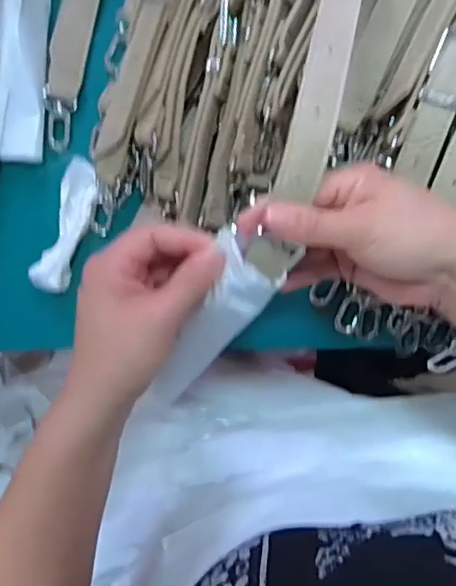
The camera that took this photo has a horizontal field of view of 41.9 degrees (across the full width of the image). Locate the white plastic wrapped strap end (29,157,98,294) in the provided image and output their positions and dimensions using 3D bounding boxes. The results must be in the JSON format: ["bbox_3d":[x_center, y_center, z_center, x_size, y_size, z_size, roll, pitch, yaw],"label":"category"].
[{"bbox_3d":[-0.118,-0.049,0.437,0.029,0.010,0.098,16,87,5],"label":"white plastic wrapped strap end"}]

